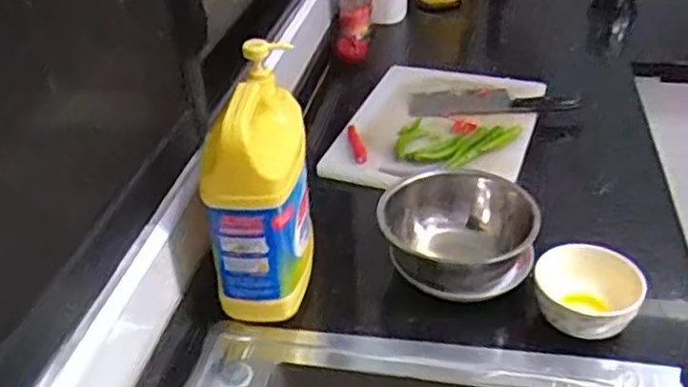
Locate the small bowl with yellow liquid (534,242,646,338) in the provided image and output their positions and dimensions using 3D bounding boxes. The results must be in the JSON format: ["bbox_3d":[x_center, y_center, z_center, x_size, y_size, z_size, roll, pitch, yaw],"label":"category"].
[{"bbox_3d":[0.279,0.117,0.815,0.115,0.074,0.110,9,36,15],"label":"small bowl with yellow liquid"}]

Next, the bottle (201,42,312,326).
[{"bbox_3d":[-0.096,0.007,0.819,0.101,0.294,0.164,-3,34,-1],"label":"bottle"}]

